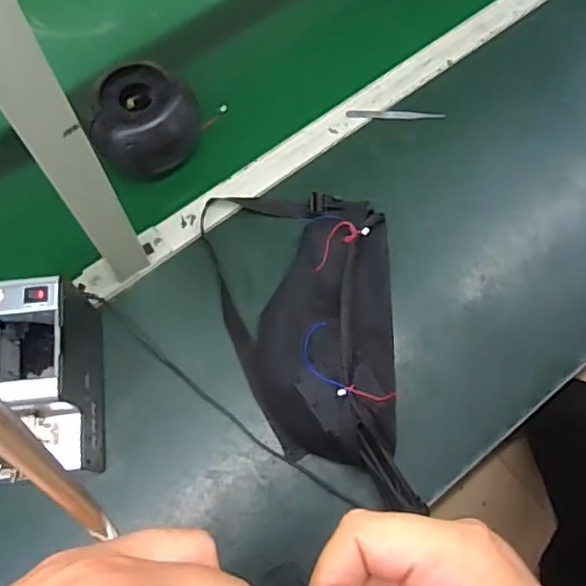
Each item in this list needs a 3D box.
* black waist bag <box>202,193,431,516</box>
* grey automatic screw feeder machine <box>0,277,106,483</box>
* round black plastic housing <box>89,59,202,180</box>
[{"bbox_3d":[0.021,0.044,0.672,0.210,0.080,0.374,-6,72,-5],"label":"black waist bag"},{"bbox_3d":[-0.270,0.090,0.600,0.130,0.158,0.175,-5,72,-5],"label":"grey automatic screw feeder machine"},{"bbox_3d":[-0.172,-0.199,0.731,0.106,0.098,0.105,1,72,-3],"label":"round black plastic housing"}]

